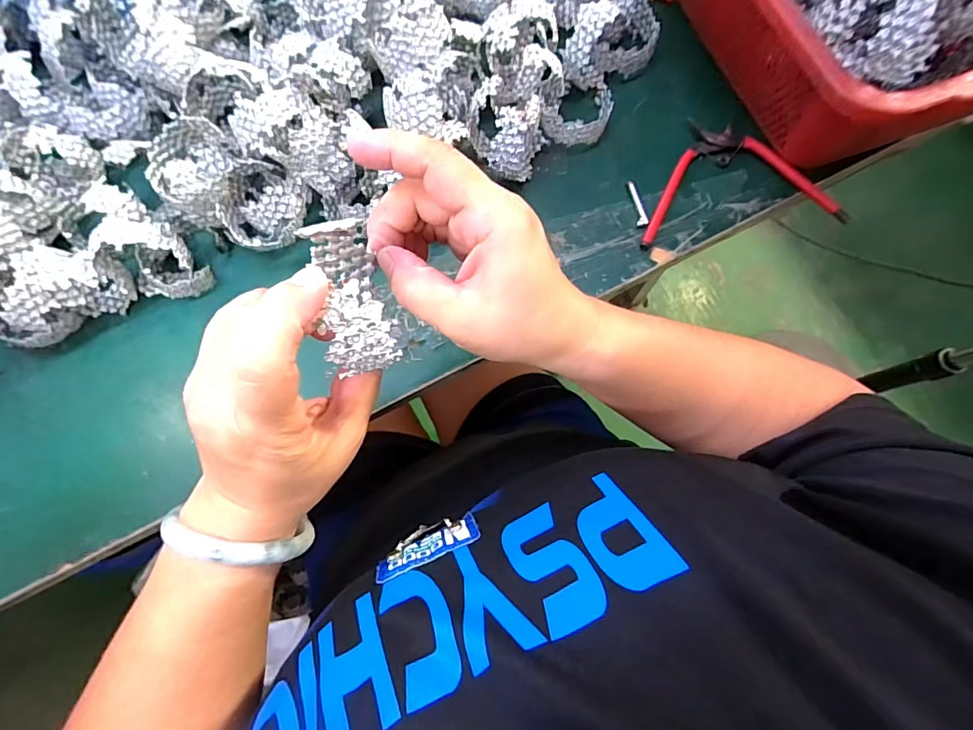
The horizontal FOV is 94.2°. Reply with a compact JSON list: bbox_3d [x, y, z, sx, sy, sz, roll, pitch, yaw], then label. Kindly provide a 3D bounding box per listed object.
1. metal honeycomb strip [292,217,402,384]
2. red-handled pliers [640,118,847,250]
[{"bbox_3d":[-0.058,-0.029,0.195,0.024,0.058,0.068,-19,74,-5],"label":"metal honeycomb strip"},{"bbox_3d":[0.197,-0.159,0.376,0.159,0.014,0.109,-9,74,-2],"label":"red-handled pliers"}]

